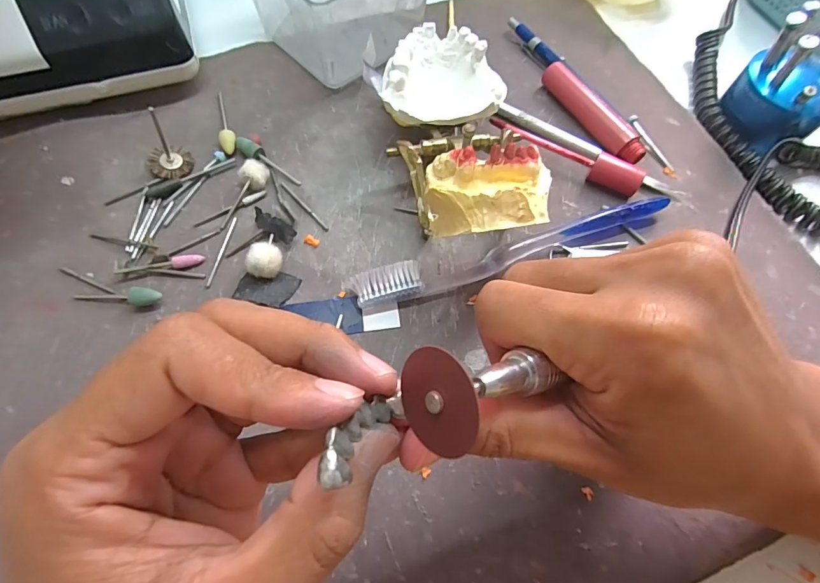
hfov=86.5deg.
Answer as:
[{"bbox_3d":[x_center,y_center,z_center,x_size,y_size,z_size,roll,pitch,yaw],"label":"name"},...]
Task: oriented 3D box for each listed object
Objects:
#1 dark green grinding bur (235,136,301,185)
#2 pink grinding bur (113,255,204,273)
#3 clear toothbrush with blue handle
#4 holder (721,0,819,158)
[{"bbox_3d":[-0.086,-0.079,0.266,0.047,0.007,0.009,36,69,-3],"label":"dark green grinding bur"},{"bbox_3d":[-0.134,-0.015,0.235,0.043,0.006,0.007,-8,67,-6],"label":"pink grinding bur"},{"bbox_3d":[0.059,-0.021,0.243,0.185,0.014,0.021,-15,68,-9],"label":"clear toothbrush with blue handle"},{"bbox_3d":[0.240,-0.131,0.268,0.063,0.068,0.057,-37,72,-17],"label":"holder"}]

